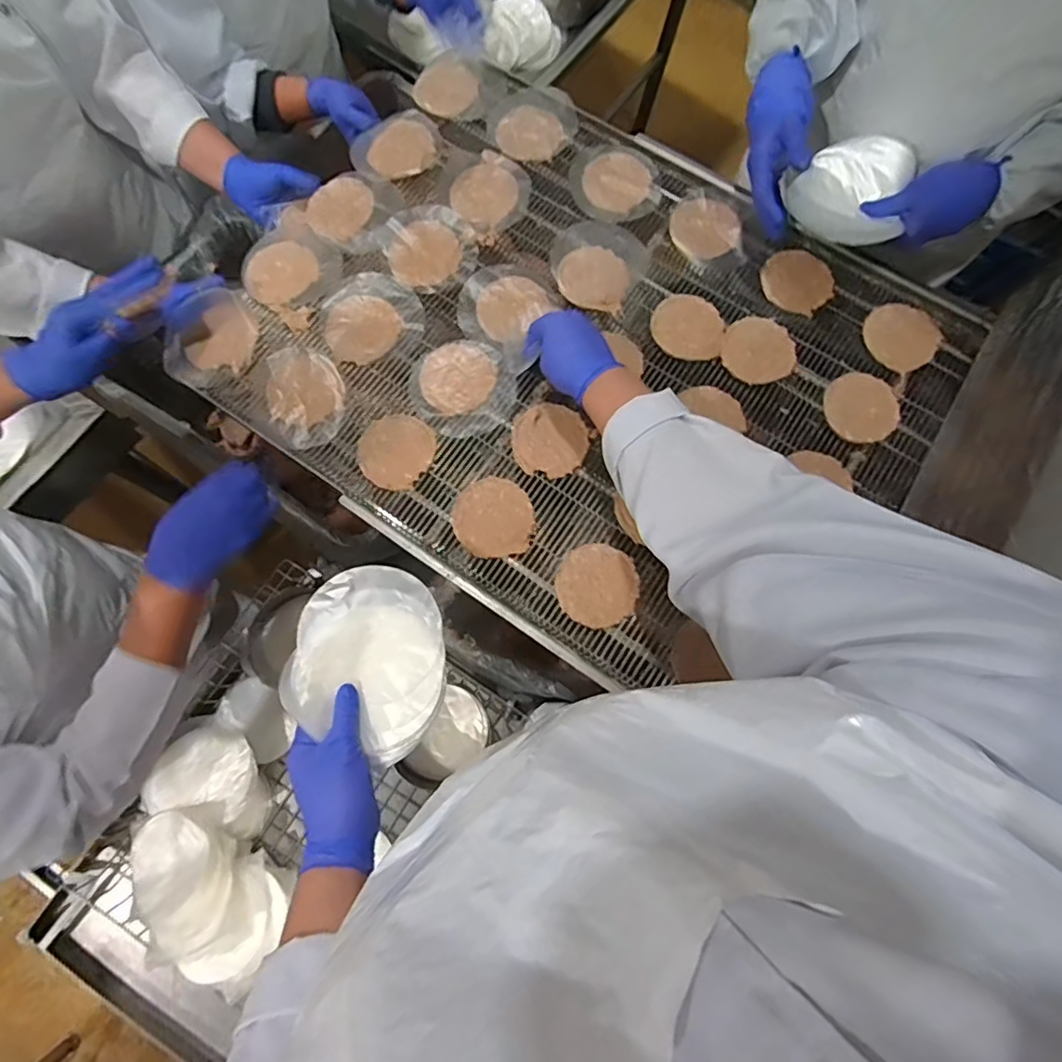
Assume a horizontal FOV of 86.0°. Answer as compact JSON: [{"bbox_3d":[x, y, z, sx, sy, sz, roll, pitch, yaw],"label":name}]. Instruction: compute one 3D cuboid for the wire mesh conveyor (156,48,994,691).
[{"bbox_3d":[0.050,-0.223,0.690,0.792,0.026,0.617,35,77,9],"label":"wire mesh conveyor"}]

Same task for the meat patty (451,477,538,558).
[{"bbox_3d":[-0.042,-0.016,0.630,0.087,0.013,0.090,0,75,0],"label":"meat patty"}]

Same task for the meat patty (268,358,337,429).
[{"bbox_3d":[-0.270,-0.161,0.671,0.077,0.009,0.080,0,75,0],"label":"meat patty"}]

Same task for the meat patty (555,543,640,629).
[{"bbox_3d":[0.071,0.059,0.611,0.085,0.008,0.087,0,75,0],"label":"meat patty"}]

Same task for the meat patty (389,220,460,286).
[{"bbox_3d":[-0.134,-0.351,0.719,0.083,0.008,0.090,0,75,0],"label":"meat patty"}]

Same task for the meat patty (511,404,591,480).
[{"bbox_3d":[0.022,-0.104,0.656,0.087,0.008,0.085,0,75,0],"label":"meat patty"}]

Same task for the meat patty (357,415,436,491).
[{"bbox_3d":[-0.153,-0.091,0.650,0.080,0.013,0.086,35,77,9],"label":"meat patty"}]

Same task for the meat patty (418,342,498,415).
[{"bbox_3d":[-0.086,-0.181,0.674,0.087,0.009,0.086,0,75,0],"label":"meat patty"}]

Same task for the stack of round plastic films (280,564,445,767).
[{"bbox_3d":[-0.141,0.110,0.499,0.133,0.017,0.154,12,75,3],"label":"stack of round plastic films"}]

